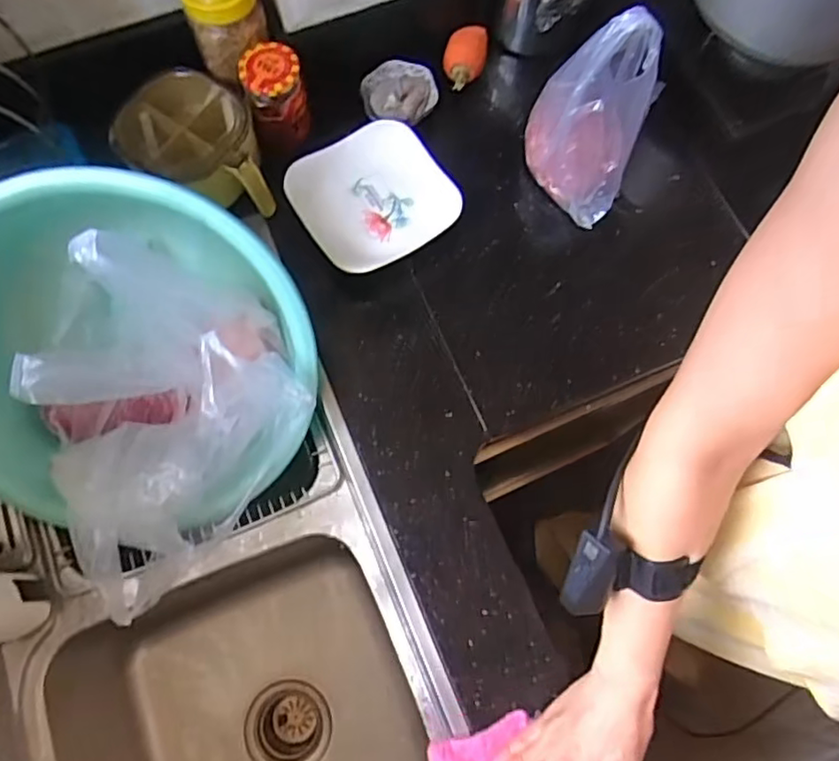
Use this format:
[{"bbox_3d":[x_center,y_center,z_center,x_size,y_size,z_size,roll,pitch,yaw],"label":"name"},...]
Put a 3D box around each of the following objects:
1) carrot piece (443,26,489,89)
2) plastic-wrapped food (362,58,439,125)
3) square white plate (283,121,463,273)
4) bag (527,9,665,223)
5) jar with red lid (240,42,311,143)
[{"bbox_3d":[0.058,-0.410,0.792,0.051,0.039,0.073,13,72,3],"label":"carrot piece"},{"bbox_3d":[-0.025,-0.359,0.774,0.089,0.017,0.088,0,72,-1],"label":"plastic-wrapped food"},{"bbox_3d":[-0.053,-0.213,0.737,0.175,0.037,0.158,-33,76,-11],"label":"square white plate"},{"bbox_3d":[0.179,-0.277,0.673,0.119,0.219,0.097,20,73,5],"label":"bag"},{"bbox_3d":[-0.162,-0.323,0.710,0.062,0.083,0.068,-18,74,-7],"label":"jar with red lid"}]

